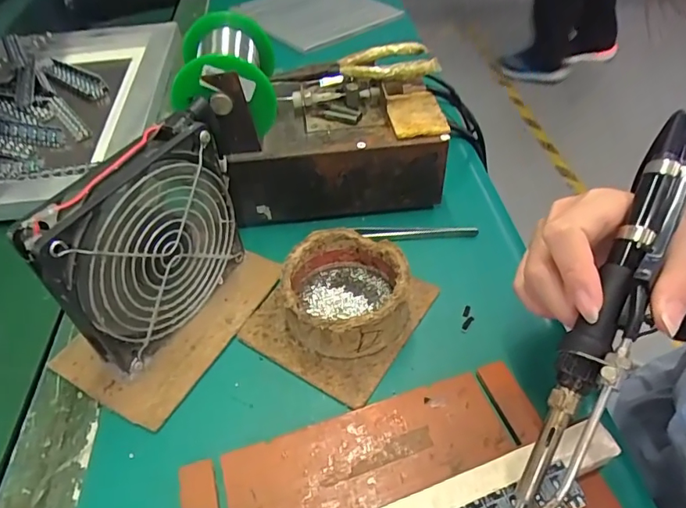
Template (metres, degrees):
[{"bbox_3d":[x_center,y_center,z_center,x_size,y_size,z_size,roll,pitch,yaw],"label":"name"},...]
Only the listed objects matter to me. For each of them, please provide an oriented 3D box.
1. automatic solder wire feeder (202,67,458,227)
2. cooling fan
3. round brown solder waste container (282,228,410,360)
[{"bbox_3d":[-0.008,-0.093,0.386,0.170,0.105,0.075,-9,48,-4],"label":"automatic solder wire feeder"},{"bbox_3d":[-0.115,-0.005,0.300,0.025,0.125,0.129,22,53,22],"label":"cooling fan"},{"bbox_3d":[0.001,0.026,0.323,0.080,0.040,0.081,-2,48,2],"label":"round brown solder waste container"}]

